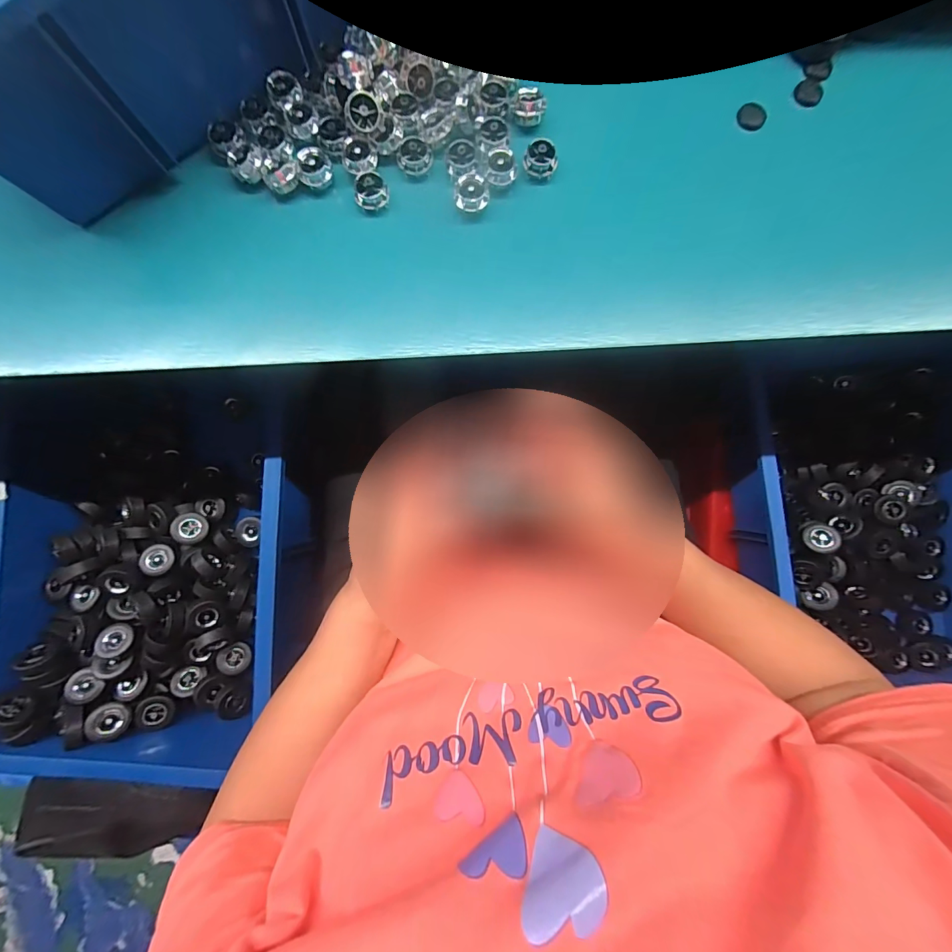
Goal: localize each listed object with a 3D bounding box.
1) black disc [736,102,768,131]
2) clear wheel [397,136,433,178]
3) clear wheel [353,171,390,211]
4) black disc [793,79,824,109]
[{"bbox_3d":[0.212,-0.276,0.310,0.017,0.005,0.020,-34,91,-2],"label":"black disc"},{"bbox_3d":[-0.045,-0.233,0.294,0.025,0.012,0.022,-11,90,-2],"label":"clear wheel"},{"bbox_3d":[-0.075,-0.205,0.293,0.024,0.017,0.022,0,90,-2],"label":"clear wheel"},{"bbox_3d":[0.265,-0.306,0.321,0.022,0.004,0.022,0,90,-2],"label":"black disc"}]

